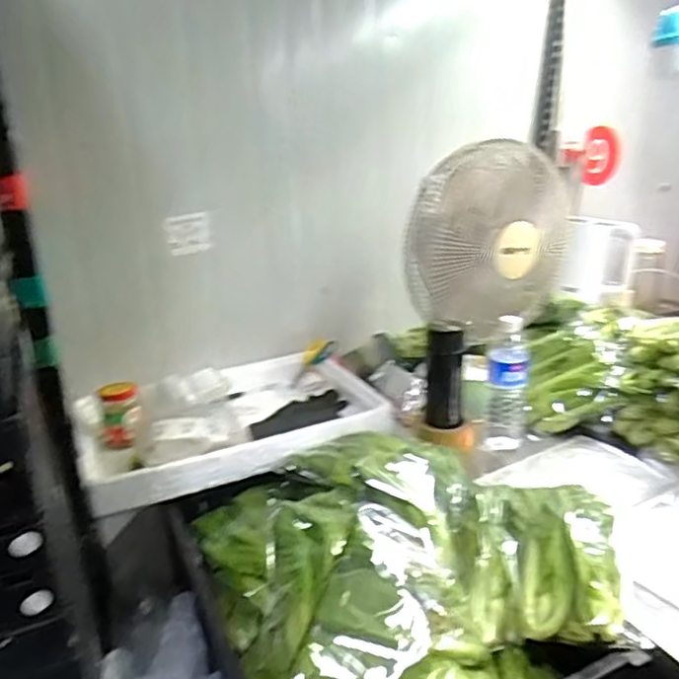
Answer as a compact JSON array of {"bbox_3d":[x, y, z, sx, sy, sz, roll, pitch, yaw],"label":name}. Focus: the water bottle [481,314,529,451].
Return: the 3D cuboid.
[{"bbox_3d":[0.283,0.071,1.073,0.073,0.224,0.078,0,18,12],"label":"water bottle"}]

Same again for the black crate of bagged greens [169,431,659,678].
[{"bbox_3d":[0.062,0.320,0.841,0.441,0.288,0.570,-11,19,-22],"label":"black crate of bagged greens"}]

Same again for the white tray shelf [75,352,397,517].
[{"bbox_3d":[-0.202,0.139,1.144,0.514,0.083,0.352,-11,19,-23],"label":"white tray shelf"}]

